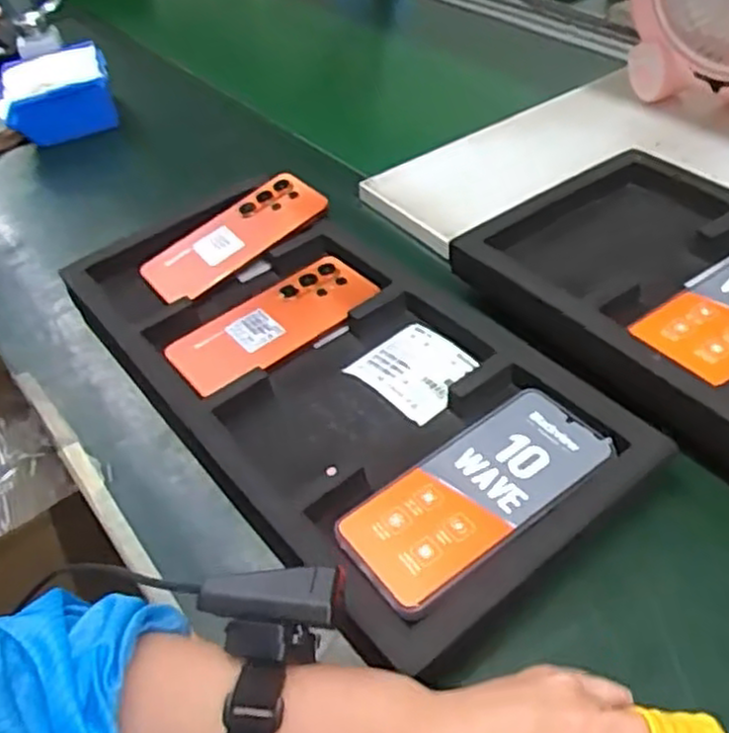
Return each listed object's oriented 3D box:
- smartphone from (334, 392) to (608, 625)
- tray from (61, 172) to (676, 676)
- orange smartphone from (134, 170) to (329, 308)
[{"bbox_3d":[0.069,0.077,0.461,0.172,0.010,0.077,-31,49,-23],"label":"smartphone"},{"bbox_3d":[-0.041,-0.009,0.562,0.222,0.037,0.472,-31,49,-23],"label":"tray"},{"bbox_3d":[-0.117,-0.117,0.671,0.169,0.007,0.081,-38,53,-14],"label":"orange smartphone"}]

